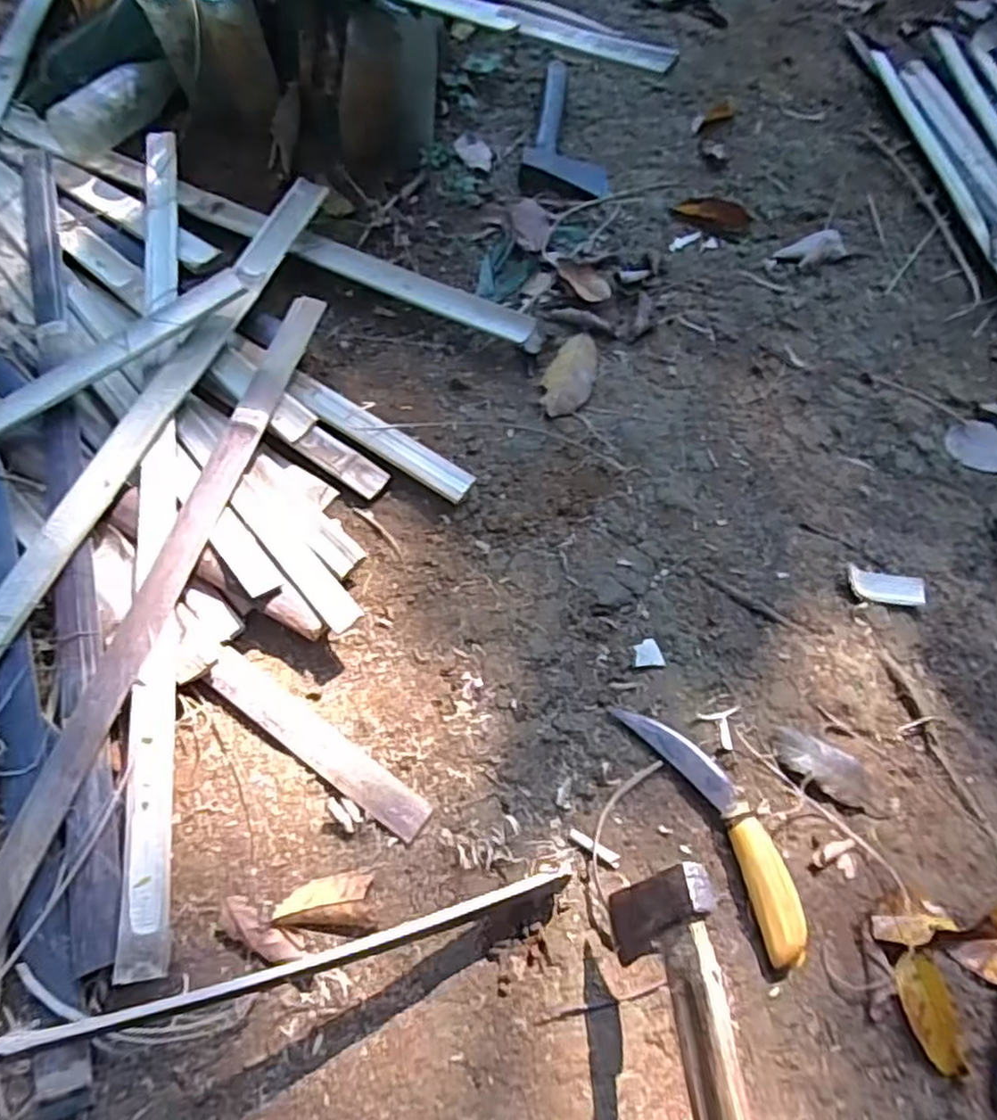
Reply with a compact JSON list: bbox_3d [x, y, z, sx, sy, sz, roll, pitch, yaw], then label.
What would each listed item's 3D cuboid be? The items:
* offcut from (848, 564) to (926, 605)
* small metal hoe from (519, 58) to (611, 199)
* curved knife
[{"bbox_3d":[0.368,0.027,0.670,0.070,0.015,0.032,15,60,5],"label":"offcut"},{"bbox_3d":[0.096,-0.604,0.989,0.119,0.033,0.267,5,60,-2],"label":"small metal hoe"},{"bbox_3d":[0.175,0.204,0.558,0.049,0.020,0.214,-23,64,-16],"label":"curved knife"}]

